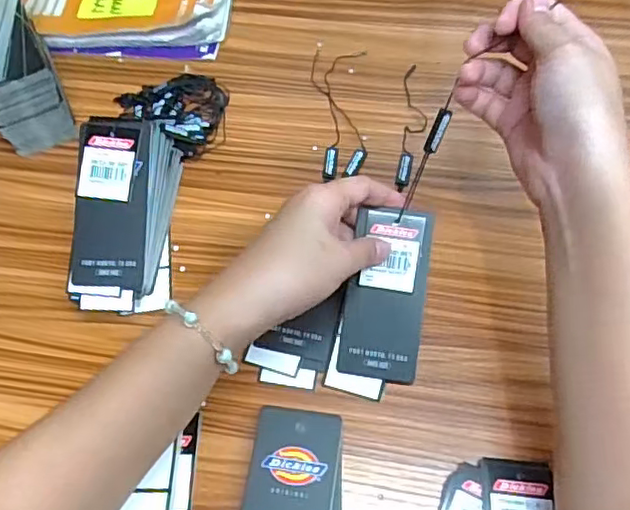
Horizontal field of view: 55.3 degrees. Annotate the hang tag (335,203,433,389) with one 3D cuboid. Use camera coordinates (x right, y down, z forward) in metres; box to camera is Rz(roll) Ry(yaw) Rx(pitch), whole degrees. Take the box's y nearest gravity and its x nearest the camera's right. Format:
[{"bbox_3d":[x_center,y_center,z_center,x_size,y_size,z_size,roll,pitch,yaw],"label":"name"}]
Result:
[{"bbox_3d":[0.047,0.024,0.383,0.050,0.004,0.107,12,84,10],"label":"hang tag"}]

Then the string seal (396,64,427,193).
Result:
[{"bbox_3d":[0.077,-0.103,0.470,0.019,0.004,0.121,5,61,7],"label":"string seal"}]

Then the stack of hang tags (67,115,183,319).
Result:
[{"bbox_3d":[-0.130,-0.026,0.404,0.053,0.075,0.120,0,61,4],"label":"stack of hang tags"}]

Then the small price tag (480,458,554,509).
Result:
[{"bbox_3d":[0.112,0.141,0.334,0.037,0.009,0.054,3,61,6],"label":"small price tag"}]

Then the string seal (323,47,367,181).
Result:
[{"bbox_3d":[0.015,-0.117,0.484,0.028,0.004,0.137,9,62,9],"label":"string seal"}]

